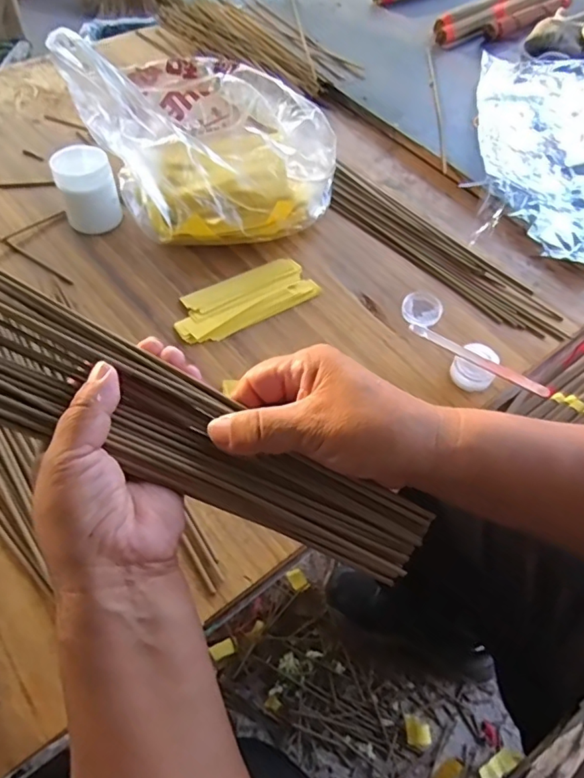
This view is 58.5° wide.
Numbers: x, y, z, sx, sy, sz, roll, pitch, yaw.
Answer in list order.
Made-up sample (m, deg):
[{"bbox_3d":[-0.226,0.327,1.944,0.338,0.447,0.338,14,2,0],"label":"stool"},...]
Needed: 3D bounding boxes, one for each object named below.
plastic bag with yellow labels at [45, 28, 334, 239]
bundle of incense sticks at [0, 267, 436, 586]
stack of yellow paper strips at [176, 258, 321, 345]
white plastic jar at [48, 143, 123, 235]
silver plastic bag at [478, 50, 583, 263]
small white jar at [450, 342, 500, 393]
[{"bbox_3d":[-0.089,-0.269,0.527,0.197,0.130,0.247,-27,61,-17],"label":"plastic bag with yellow labels"},{"bbox_3d":[-0.078,0.015,0.267,0.313,0.021,0.072,27,59,-2],"label":"bundle of incense sticks"},{"bbox_3d":[-0.047,-0.087,0.502,0.138,0.009,0.062,-29,62,-18],"label":"stack of yellow paper strips"},{"bbox_3d":[-0.206,-0.201,0.526,0.053,0.065,0.053,0,57,-1],"label":"white plastic jar"},{"bbox_3d":[0.313,-0.299,0.623,0.173,0.031,0.387,11,57,6],"label":"silver plastic bag"},{"bbox_3d":[0.158,-0.018,0.454,0.035,0.026,0.033,0,57,-1],"label":"small white jar"}]

